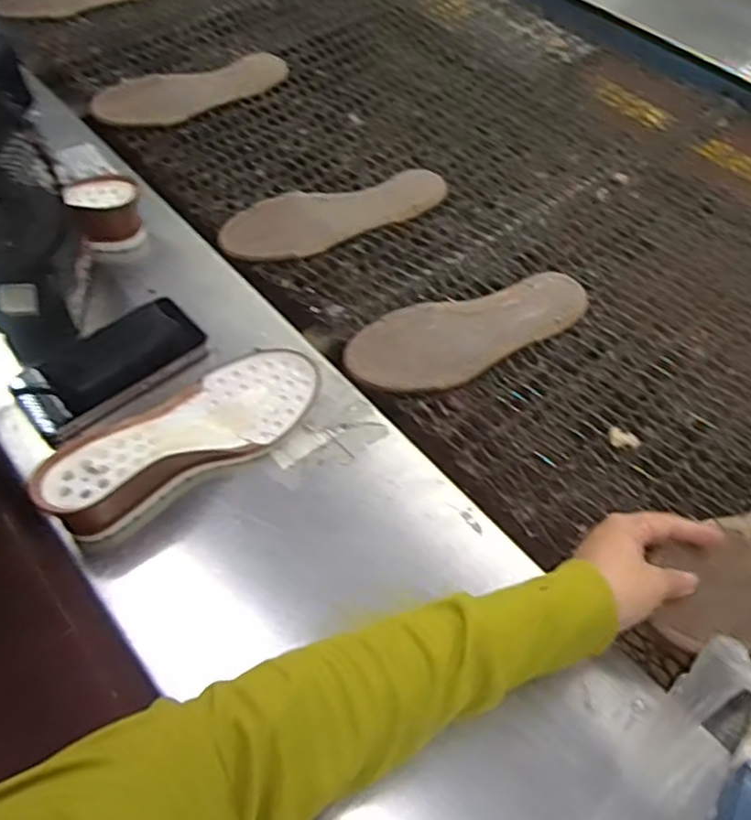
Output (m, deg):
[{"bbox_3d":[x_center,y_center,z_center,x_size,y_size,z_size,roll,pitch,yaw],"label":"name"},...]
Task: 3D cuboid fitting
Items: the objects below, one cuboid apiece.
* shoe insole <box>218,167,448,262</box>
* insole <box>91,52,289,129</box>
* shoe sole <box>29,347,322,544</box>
[{"bbox_3d":[-0.041,-0.221,0.777,0.264,0.015,0.101,-17,58,-13],"label":"shoe insole"},{"bbox_3d":[-0.244,-0.435,0.927,0.264,0.018,0.112,-22,60,-16],"label":"insole"},{"bbox_3d":[-0.145,0.019,0.543,0.089,0.058,0.224,38,62,21],"label":"shoe sole"}]

